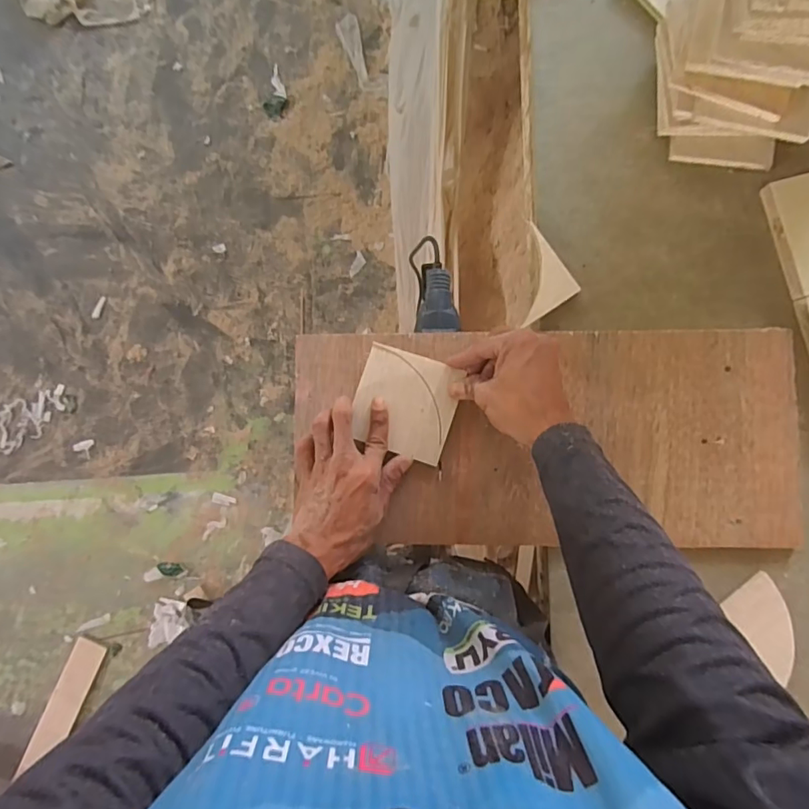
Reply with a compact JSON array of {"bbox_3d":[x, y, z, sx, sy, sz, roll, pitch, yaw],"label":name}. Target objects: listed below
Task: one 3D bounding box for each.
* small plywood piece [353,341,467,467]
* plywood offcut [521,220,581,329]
[{"bbox_3d":[0.001,-0.002,0.514,0.098,0.005,0.097,19,89,5],"label":"small plywood piece"},{"bbox_3d":[0.152,-0.132,0.525,0.050,0.006,0.103,5,87,4],"label":"plywood offcut"}]

